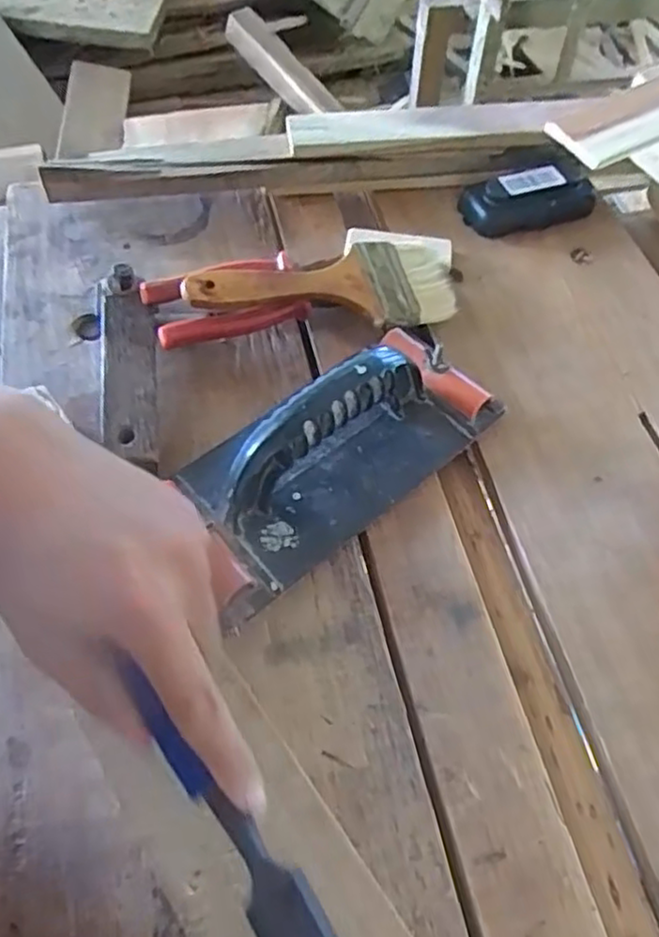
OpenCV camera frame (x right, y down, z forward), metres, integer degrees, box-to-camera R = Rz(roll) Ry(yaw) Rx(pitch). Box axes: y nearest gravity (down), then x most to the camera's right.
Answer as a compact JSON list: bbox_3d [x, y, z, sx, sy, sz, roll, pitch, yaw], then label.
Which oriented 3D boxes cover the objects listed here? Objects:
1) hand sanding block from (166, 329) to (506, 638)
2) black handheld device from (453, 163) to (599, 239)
[{"bbox_3d":[0.003,-0.016,0.401,0.210,0.069,0.092,-35,65,-23],"label":"hand sanding block"},{"bbox_3d":[0.157,-0.215,0.561,0.101,0.024,0.047,-14,59,-12],"label":"black handheld device"}]

